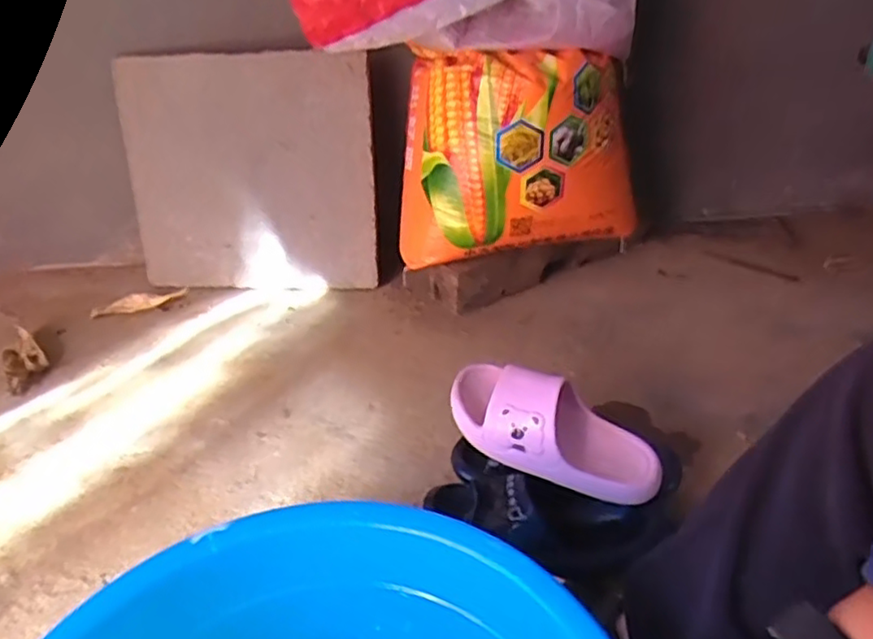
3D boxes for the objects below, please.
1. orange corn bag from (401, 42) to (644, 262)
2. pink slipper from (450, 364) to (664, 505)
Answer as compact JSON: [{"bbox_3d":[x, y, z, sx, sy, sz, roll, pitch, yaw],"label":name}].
[{"bbox_3d":[0.136,-0.272,1.074,0.396,0.313,0.145,1,31,7],"label":"orange corn bag"},{"bbox_3d":[0.137,0.117,0.735,0.242,0.093,0.095,25,39,9],"label":"pink slipper"}]

